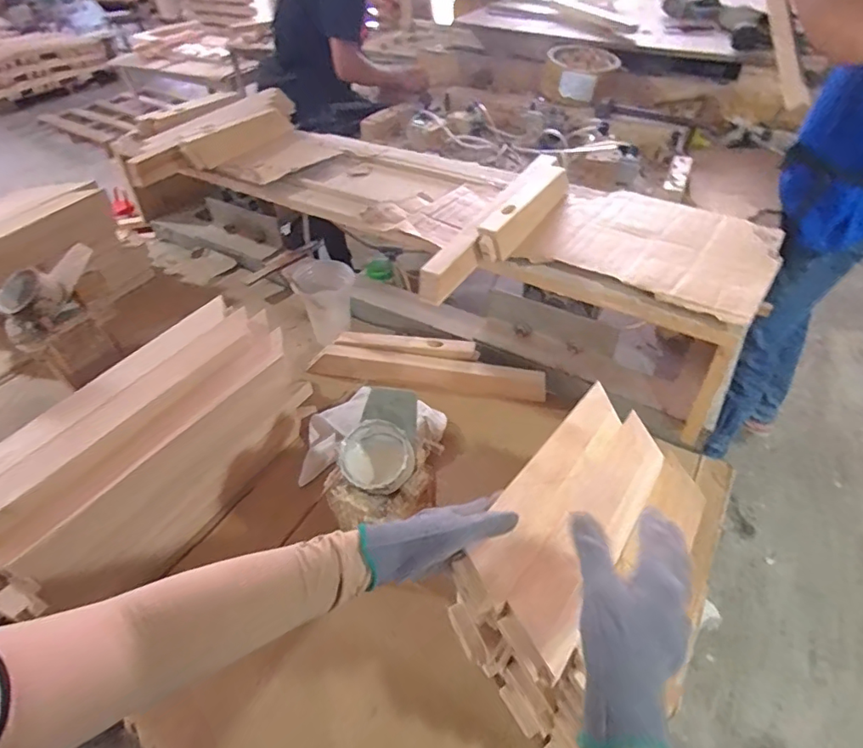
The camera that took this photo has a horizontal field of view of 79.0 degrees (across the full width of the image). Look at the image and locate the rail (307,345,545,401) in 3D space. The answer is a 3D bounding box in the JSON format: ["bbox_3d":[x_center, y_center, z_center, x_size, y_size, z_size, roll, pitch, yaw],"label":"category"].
[{"bbox_3d":[-0.010,0.000,0.945,0.421,0.048,0.045,7,44,9],"label":"rail"}]

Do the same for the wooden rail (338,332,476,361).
[{"bbox_3d":[-0.046,-0.055,0.961,0.261,0.018,0.041,10,46,13],"label":"wooden rail"}]

